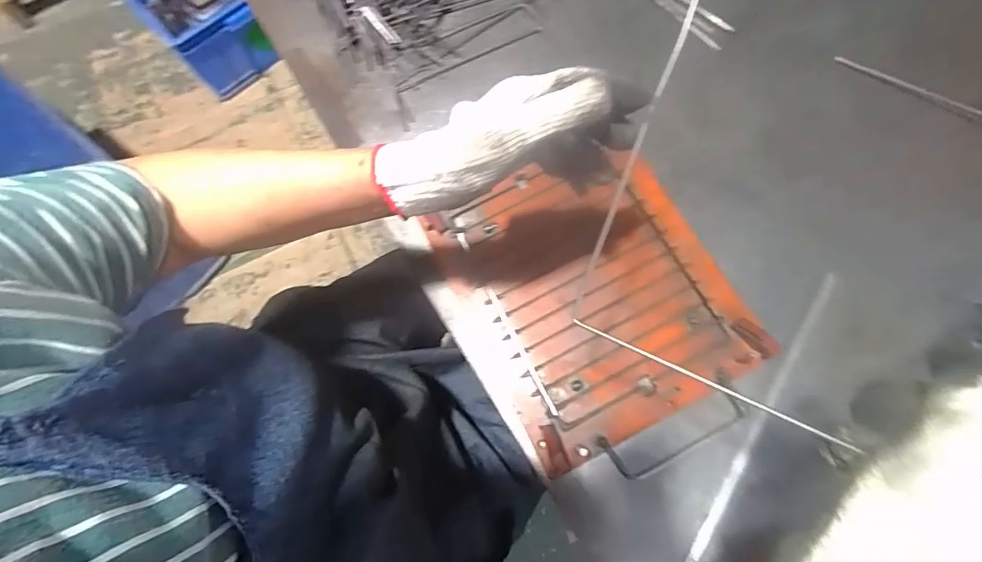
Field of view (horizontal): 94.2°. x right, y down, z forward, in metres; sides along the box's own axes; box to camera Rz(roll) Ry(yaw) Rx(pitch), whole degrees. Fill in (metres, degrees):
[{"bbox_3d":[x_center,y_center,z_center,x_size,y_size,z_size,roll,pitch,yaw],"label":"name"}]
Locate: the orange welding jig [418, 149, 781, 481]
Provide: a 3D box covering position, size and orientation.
[{"bbox_3d":[0.105,0.016,0.456,0.241,0.040,0.299,-25,74,-9],"label":"orange welding jig"}]

